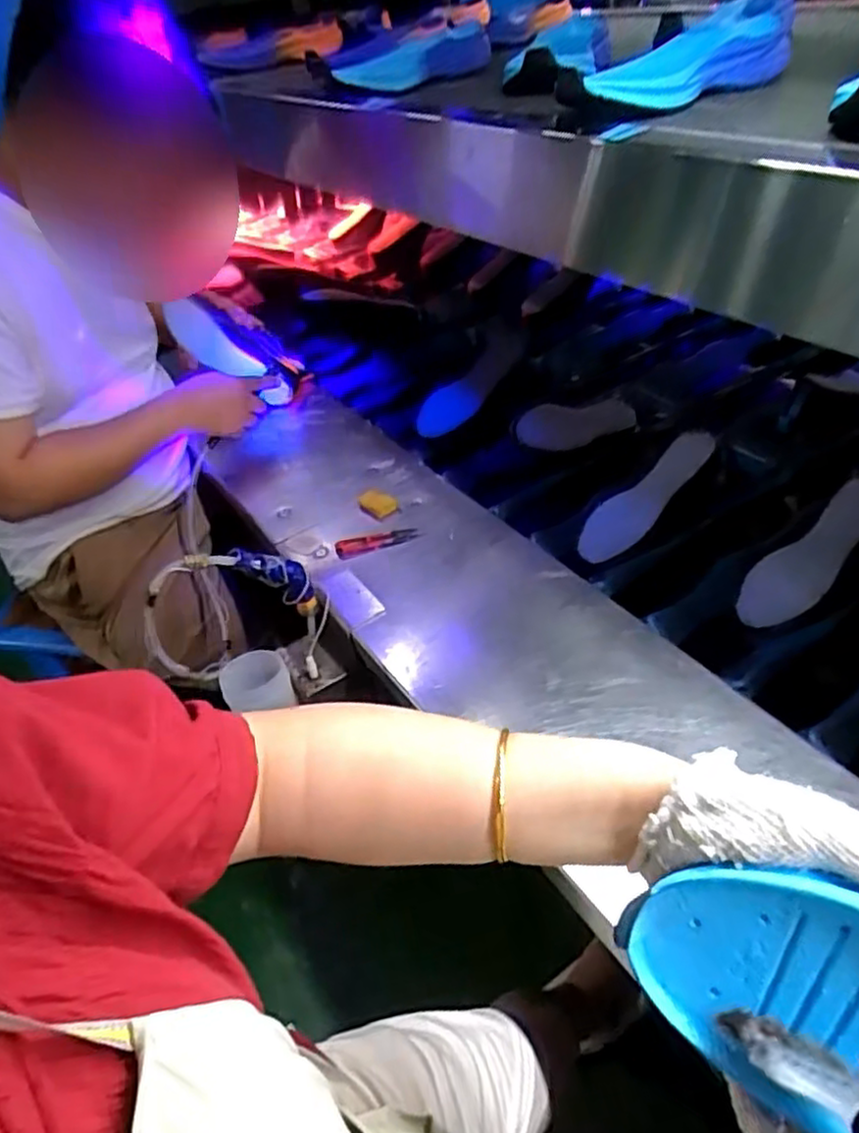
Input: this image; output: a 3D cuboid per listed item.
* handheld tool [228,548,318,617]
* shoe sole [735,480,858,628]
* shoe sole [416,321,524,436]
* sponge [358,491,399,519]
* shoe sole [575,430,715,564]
[{"bbox_3d":[-0.150,0.014,0.738,0.031,0.144,0.041,32,80,30],"label":"handheld tool"},{"bbox_3d":[0.422,-0.015,0.767,0.208,0.008,0.065,-45,52,1],"label":"shoe sole"},{"bbox_3d":[0.069,-0.299,1.122,0.081,0.037,0.267,25,63,25],"label":"shoe sole"},{"bbox_3d":[-0.067,-0.081,0.911,0.048,0.024,0.023,0,43,1],"label":"sponge"},{"bbox_3d":[0.266,-0.089,0.873,0.217,0.026,0.068,-44,53,-4],"label":"shoe sole"}]

